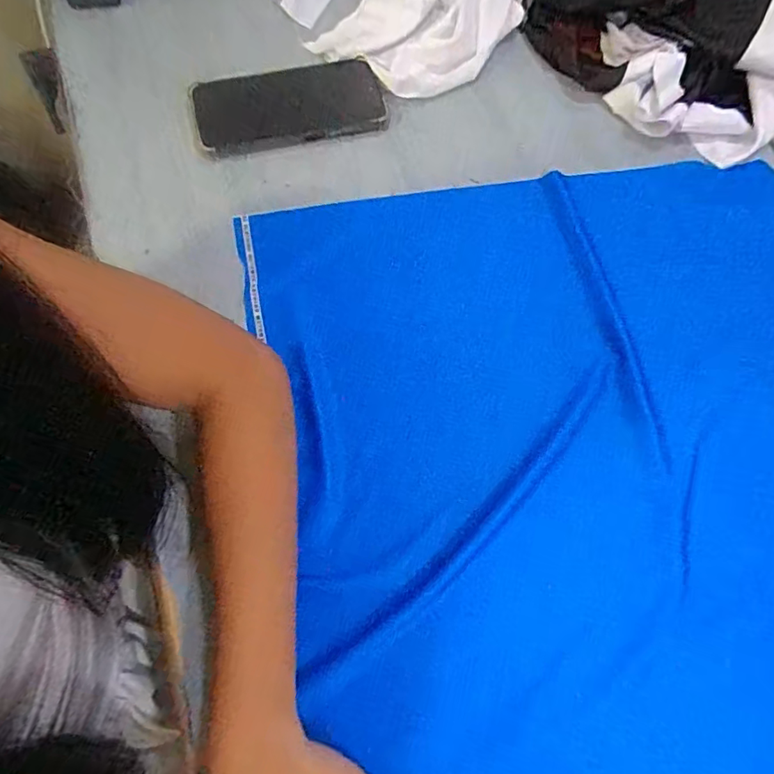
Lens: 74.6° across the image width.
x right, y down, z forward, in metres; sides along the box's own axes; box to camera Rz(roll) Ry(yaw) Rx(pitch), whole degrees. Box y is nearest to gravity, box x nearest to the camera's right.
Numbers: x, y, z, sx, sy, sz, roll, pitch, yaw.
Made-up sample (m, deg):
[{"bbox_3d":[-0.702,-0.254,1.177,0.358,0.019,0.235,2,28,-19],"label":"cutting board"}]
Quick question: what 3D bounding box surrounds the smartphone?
[{"bbox_3d":[-0.091,-0.263,0.470,0.169,0.016,0.085,-13,73,-6],"label":"smartphone"}]

